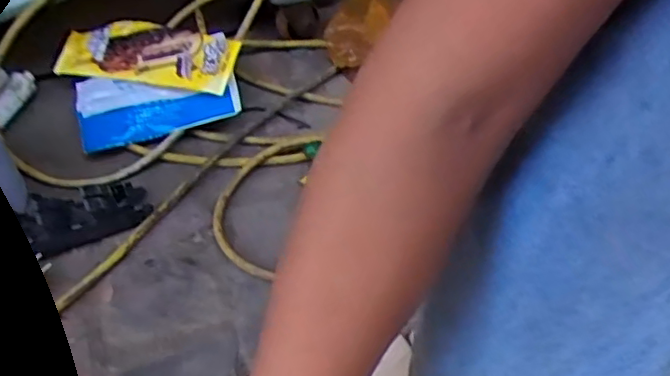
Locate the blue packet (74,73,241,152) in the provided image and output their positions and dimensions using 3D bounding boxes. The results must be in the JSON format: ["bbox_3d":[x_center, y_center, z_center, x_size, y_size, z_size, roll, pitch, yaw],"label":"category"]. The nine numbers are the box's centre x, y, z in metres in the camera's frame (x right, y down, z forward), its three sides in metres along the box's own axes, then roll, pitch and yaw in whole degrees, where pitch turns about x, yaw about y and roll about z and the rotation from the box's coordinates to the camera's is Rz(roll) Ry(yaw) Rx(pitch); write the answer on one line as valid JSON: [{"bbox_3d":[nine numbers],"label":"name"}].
[{"bbox_3d":[-0.200,-0.097,0.681,0.180,0.012,0.085,-12,68,0],"label":"blue packet"}]

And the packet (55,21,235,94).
[{"bbox_3d":[-0.220,-0.155,0.707,0.211,0.014,0.079,6,69,11],"label":"packet"}]

